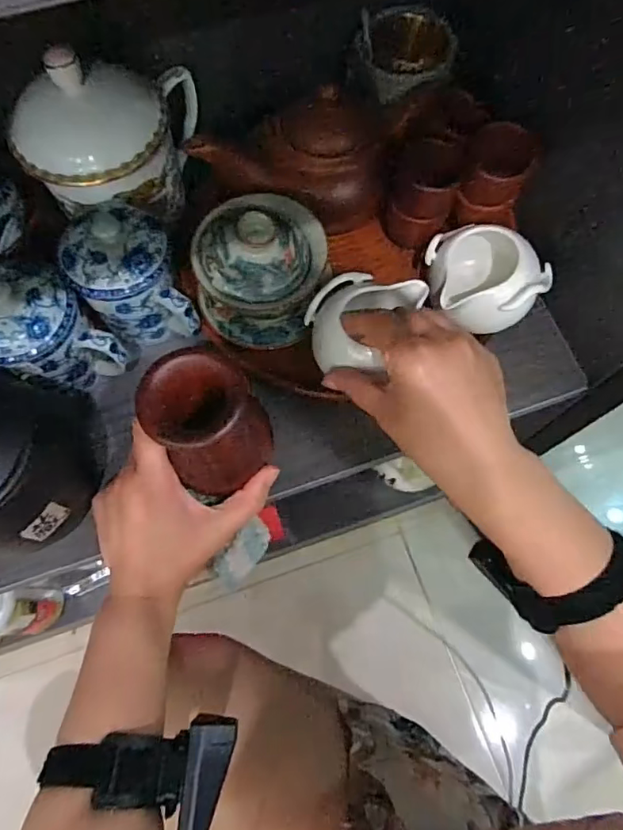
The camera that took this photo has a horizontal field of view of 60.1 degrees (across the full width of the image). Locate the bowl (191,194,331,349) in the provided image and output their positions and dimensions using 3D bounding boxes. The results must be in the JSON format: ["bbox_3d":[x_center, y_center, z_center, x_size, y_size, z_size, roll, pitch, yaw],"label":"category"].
[{"bbox_3d":[-0.040,-0.118,0.413,0.098,0.089,0.100,0,71,0],"label":"bowl"}]

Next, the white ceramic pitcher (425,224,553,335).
[{"bbox_3d":[0.136,-0.102,0.438,0.089,0.076,0.088,0,71,0],"label":"white ceramic pitcher"}]

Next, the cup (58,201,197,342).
[{"bbox_3d":[-0.137,-0.097,0.418,0.071,0.093,0.089,-26,73,-9],"label":"cup"}]

